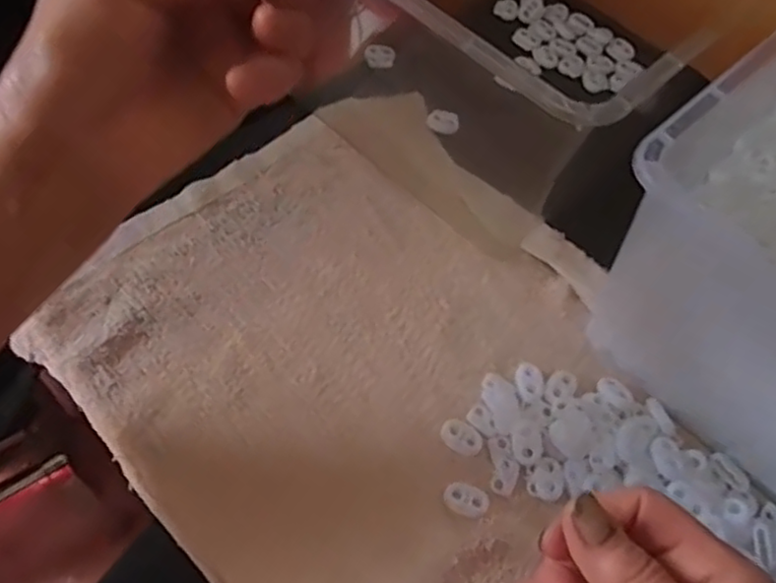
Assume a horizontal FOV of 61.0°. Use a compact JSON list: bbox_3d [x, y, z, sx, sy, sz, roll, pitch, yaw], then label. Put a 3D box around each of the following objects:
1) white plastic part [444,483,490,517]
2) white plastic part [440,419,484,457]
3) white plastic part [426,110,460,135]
[{"bbox_3d":[0.039,0.103,0.324,0.021,0.004,0.015,20,59,6],"label":"white plastic part"},{"bbox_3d":[0.039,0.075,0.341,0.022,0.005,0.016,28,60,11],"label":"white plastic part"},{"bbox_3d":[0.038,-0.118,0.458,0.022,0.007,0.012,16,59,5],"label":"white plastic part"}]

